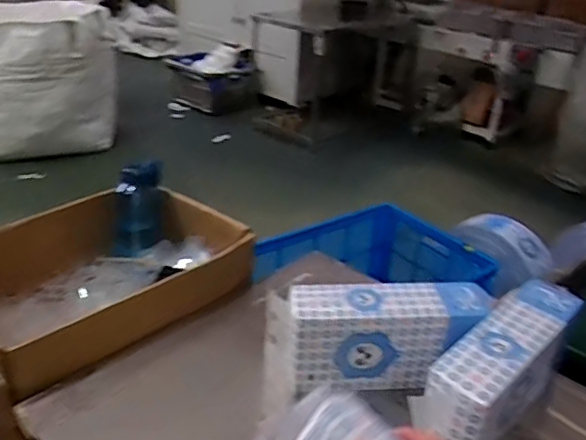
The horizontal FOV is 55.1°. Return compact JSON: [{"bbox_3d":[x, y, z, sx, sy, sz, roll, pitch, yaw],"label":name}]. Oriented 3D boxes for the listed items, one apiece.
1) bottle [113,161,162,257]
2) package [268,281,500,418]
[{"bbox_3d":[-0.376,-0.029,1.376,0.089,0.238,0.085,11,8,15],"label":"bottle"},{"bbox_3d":[0.141,0.207,0.955,0.362,0.193,0.107,0,28,-5],"label":"package"}]

